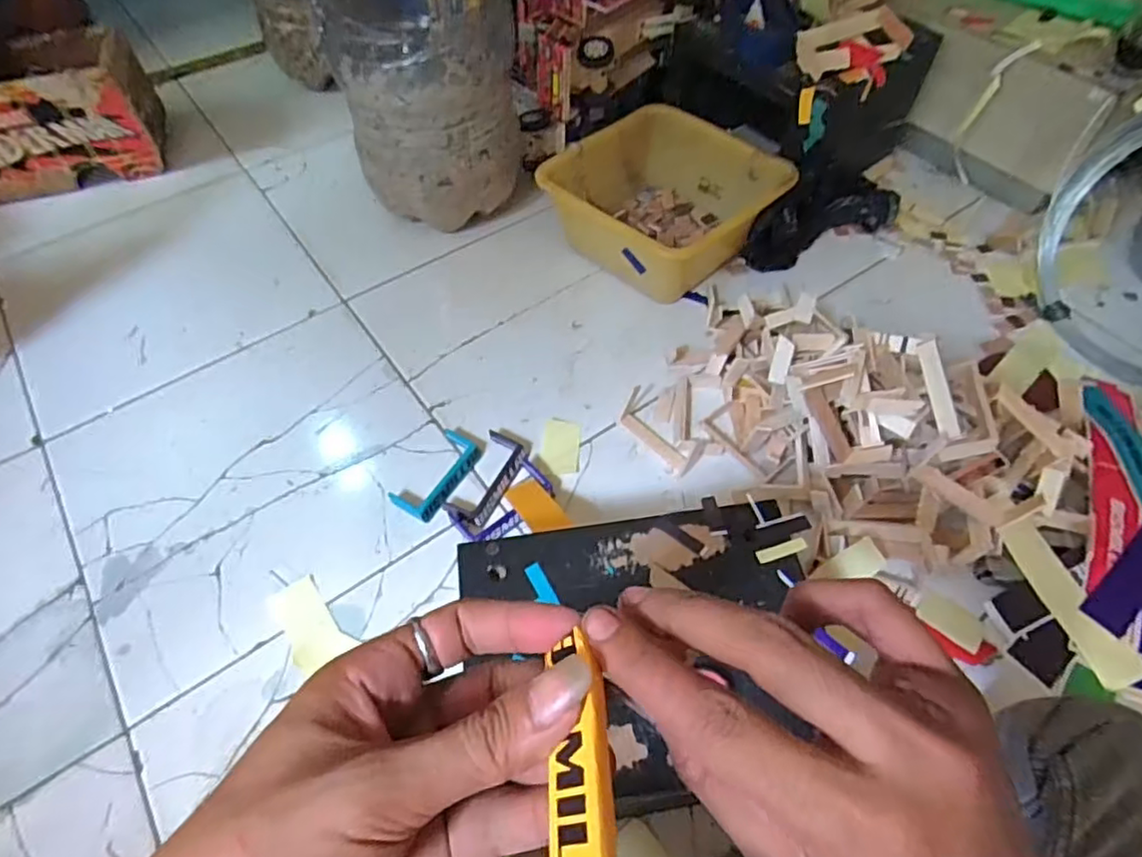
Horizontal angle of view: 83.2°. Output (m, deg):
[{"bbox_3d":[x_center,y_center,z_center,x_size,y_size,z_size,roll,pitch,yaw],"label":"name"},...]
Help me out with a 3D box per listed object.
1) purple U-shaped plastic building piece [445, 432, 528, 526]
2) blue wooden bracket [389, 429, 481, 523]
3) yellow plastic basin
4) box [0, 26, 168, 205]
[{"bbox_3d":[-0.093,0.053,0.722,0.051,0.010,0.112,23,58,16],"label":"purple U-shaped plastic building piece"},{"bbox_3d":[-0.150,0.052,0.728,0.056,0.009,0.110,29,59,19],"label":"blue wooden bracket"},{"bbox_3d":[0.123,-0.323,0.907,0.271,0.143,0.240,-31,60,-20],"label":"yellow plastic basin"},{"bbox_3d":[-0.858,-0.487,1.017,0.360,0.207,0.147,-17,56,-11],"label":"box"}]

